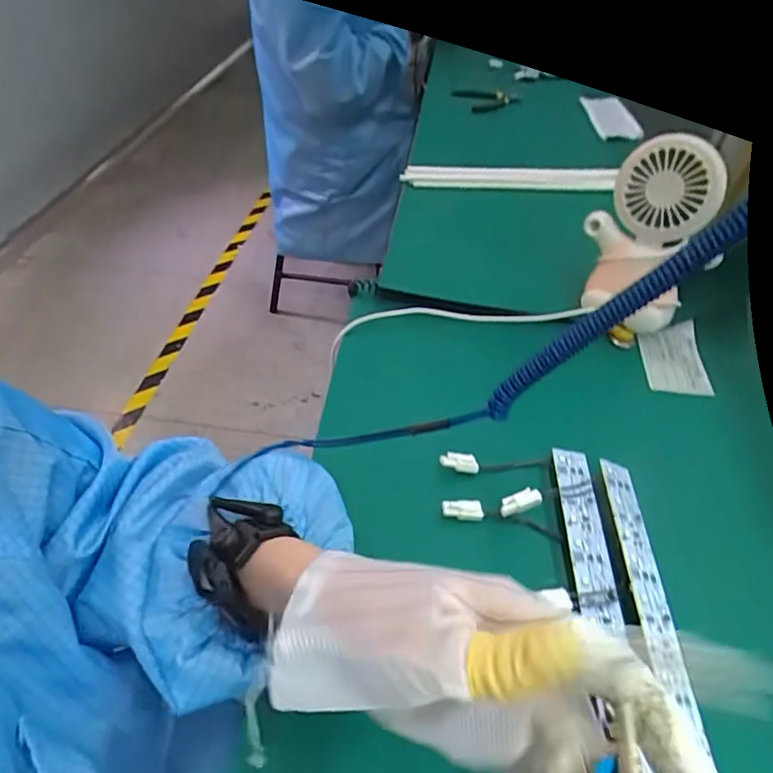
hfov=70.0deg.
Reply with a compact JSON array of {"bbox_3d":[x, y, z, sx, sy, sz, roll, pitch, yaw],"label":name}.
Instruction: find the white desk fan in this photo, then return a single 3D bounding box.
[{"bbox_3d":[0.220,-0.119,0.476,0.111,0.155,0.062,34,51,27],"label":"white desk fan"}]

